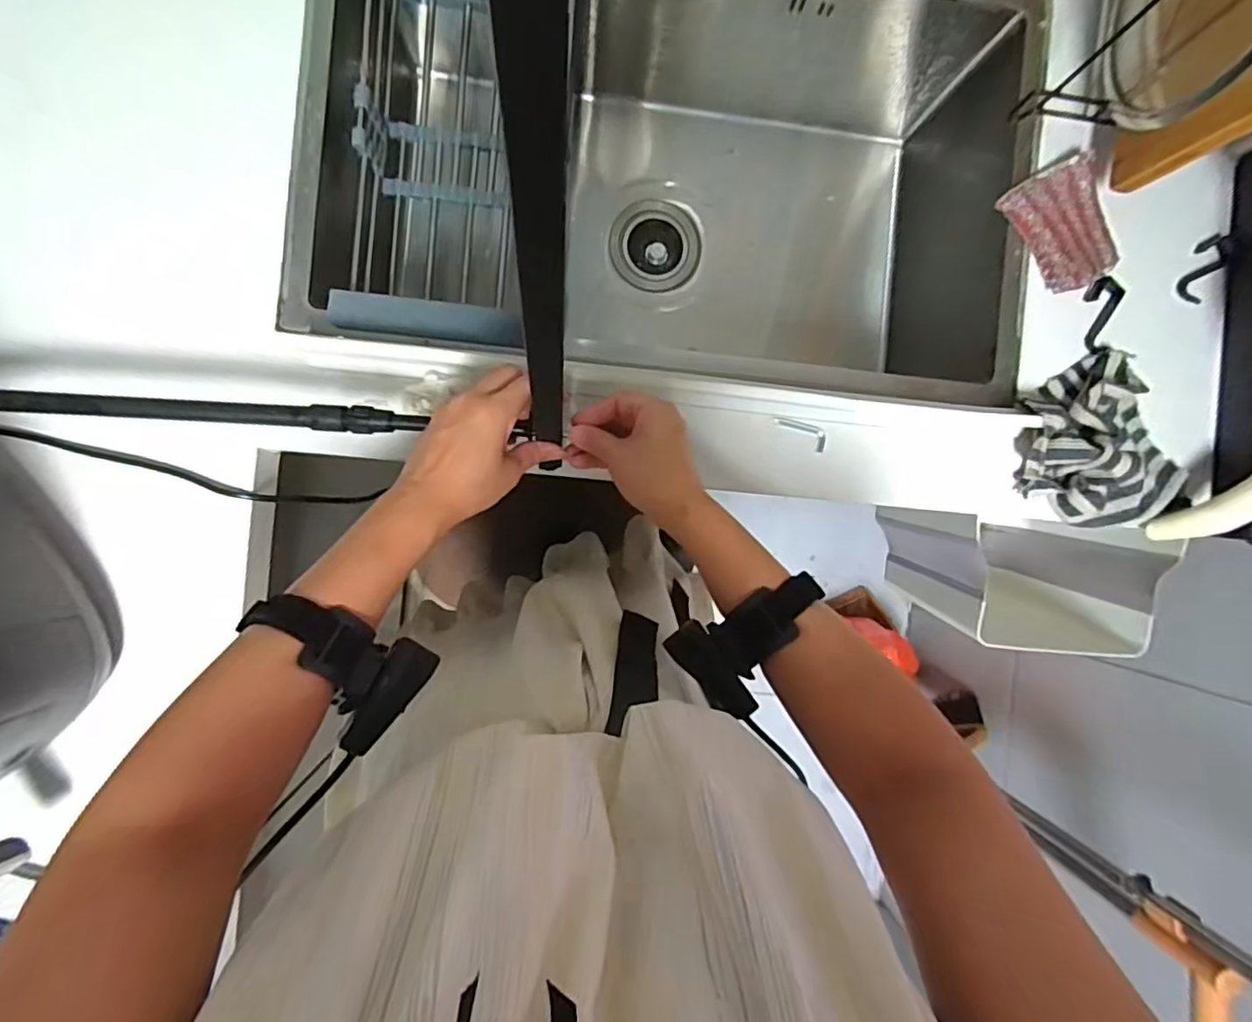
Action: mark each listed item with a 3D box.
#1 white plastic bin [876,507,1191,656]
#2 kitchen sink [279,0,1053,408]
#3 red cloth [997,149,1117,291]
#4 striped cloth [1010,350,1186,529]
[{"bbox_3d":[0.468,0.098,0.779,0.238,0.245,0.159,8,90,-5],"label":"white plastic bin"},{"bbox_3d":[0.042,-0.342,0.671,0.672,0.285,0.439,5,90,-5],"label":"kitchen sink"},{"bbox_3d":[0.414,-0.268,0.566,0.082,0.020,0.112,-28,93,-4],"label":"red cloth"},{"bbox_3d":[0.443,-0.055,0.550,0.145,0.054,0.156,-32,93,-4],"label":"striped cloth"}]

